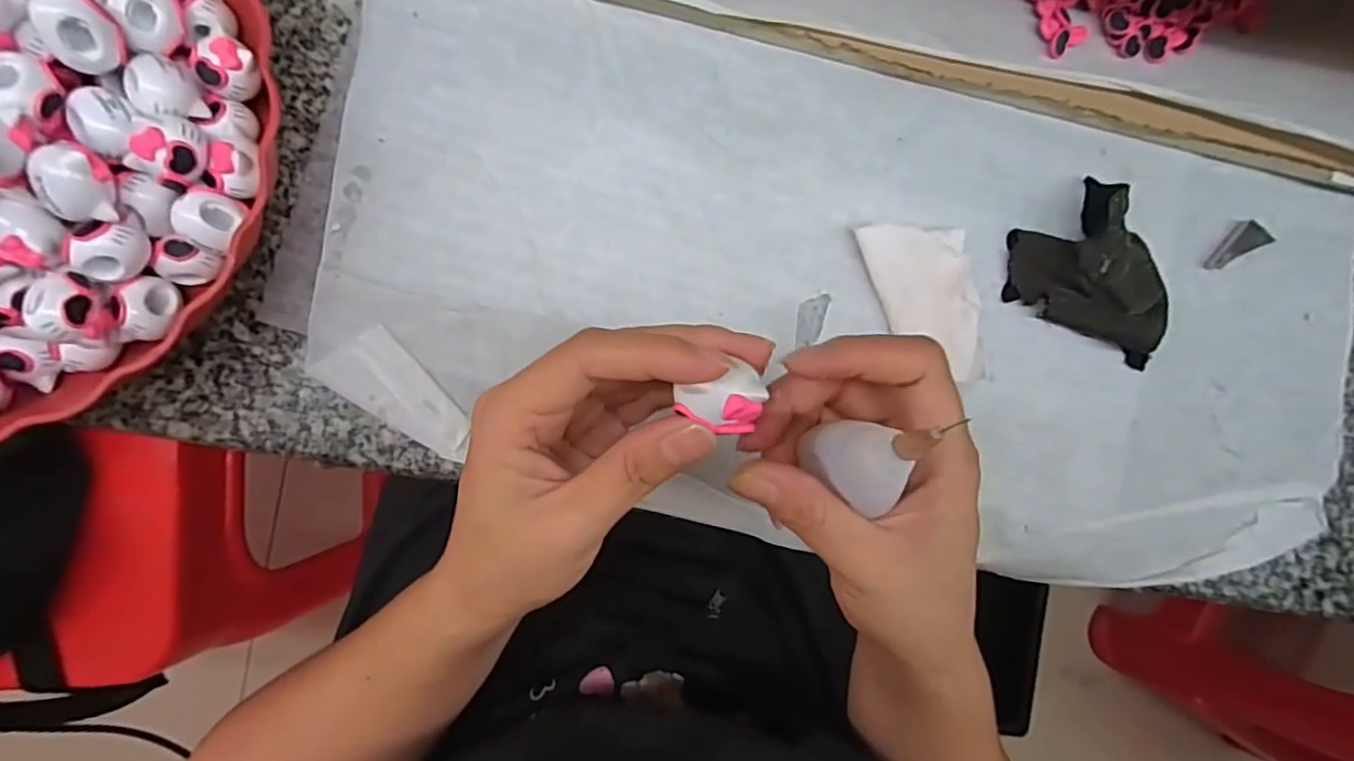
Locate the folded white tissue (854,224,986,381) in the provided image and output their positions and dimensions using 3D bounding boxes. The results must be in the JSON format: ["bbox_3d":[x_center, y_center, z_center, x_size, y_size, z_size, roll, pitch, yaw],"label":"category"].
[{"bbox_3d":[0.118,-0.037,0.299,0.051,0.010,0.077,-12,91,-6],"label":"folded white tissue"}]

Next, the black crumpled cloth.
[{"bbox_3d":[0.196,-0.044,0.304,0.061,0.027,0.087,-19,92,-6],"label":"black crumpled cloth"}]

